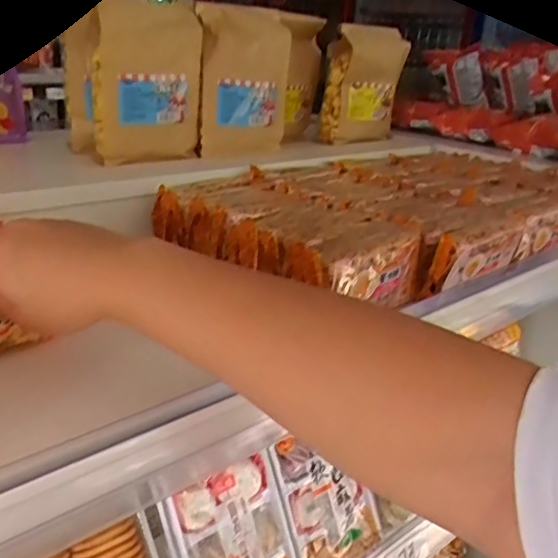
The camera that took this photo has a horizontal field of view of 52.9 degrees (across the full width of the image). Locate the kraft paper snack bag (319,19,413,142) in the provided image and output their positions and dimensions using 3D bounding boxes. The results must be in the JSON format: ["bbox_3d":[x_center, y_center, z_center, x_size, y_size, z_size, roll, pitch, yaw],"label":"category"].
[{"bbox_3d":[0.137,-0.312,0.903,0.112,0.171,0.070,-6,25,-21],"label":"kraft paper snack bag"}]

